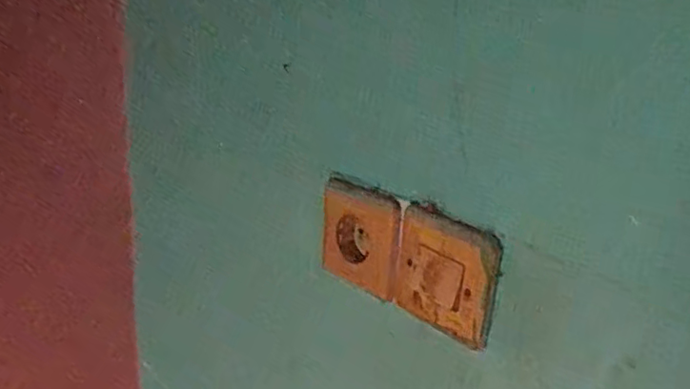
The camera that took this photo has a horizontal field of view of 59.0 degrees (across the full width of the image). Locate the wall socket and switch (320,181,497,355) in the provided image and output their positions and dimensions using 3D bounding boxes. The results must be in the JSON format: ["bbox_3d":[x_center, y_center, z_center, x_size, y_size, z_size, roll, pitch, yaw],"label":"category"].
[{"bbox_3d":[0.042,0.045,0.448,0.015,0.079,0.158,-13,23,-42],"label":"wall socket and switch"}]

